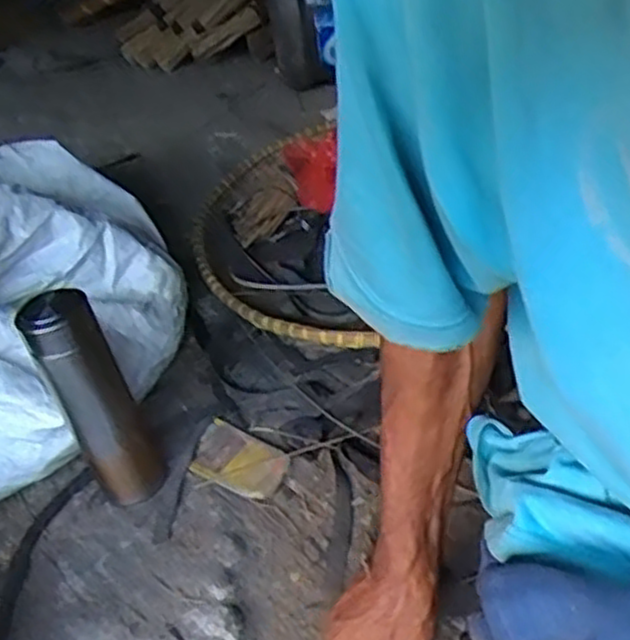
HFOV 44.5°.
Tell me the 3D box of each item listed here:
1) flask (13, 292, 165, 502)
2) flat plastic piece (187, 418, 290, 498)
[{"bbox_3d":[-0.197,0.080,0.706,0.069,0.229,0.066,-22,41,-17],"label":"flask"},{"bbox_3d":[-0.081,0.143,0.791,0.104,0.005,0.069,21,47,30],"label":"flat plastic piece"}]

